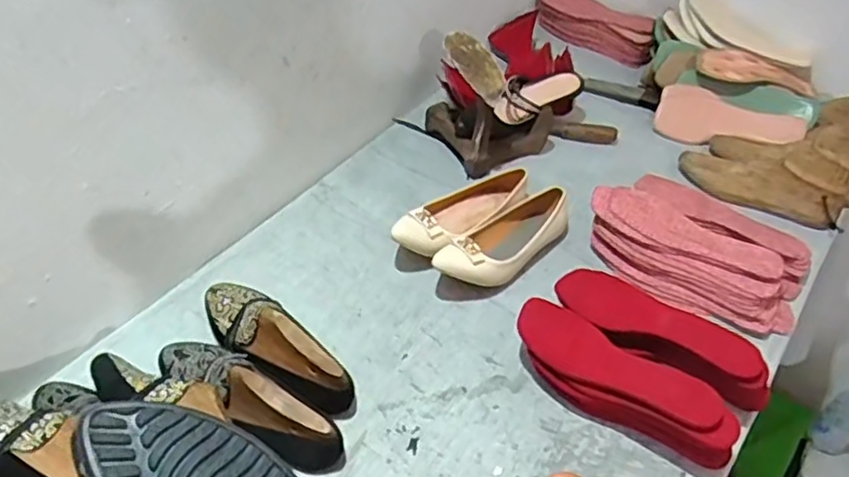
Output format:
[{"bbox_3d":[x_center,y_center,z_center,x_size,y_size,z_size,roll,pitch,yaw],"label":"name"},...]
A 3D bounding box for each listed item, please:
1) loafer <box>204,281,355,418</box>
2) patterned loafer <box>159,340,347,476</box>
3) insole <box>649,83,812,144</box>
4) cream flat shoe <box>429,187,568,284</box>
[{"bbox_3d":[-0.184,0.118,0.790,0.236,0.075,0.081,36,54,25],"label":"loafer"},{"bbox_3d":[-0.201,0.177,0.737,0.247,0.084,0.077,24,50,17],"label":"patterned loafer"},{"bbox_3d":[0.519,-0.194,1.129,0.235,0.092,0.022,22,12,14],"label":"insole"},{"bbox_3d":[0.110,0.004,0.924,0.088,0.068,0.232,36,54,26],"label":"cream flat shoe"}]

